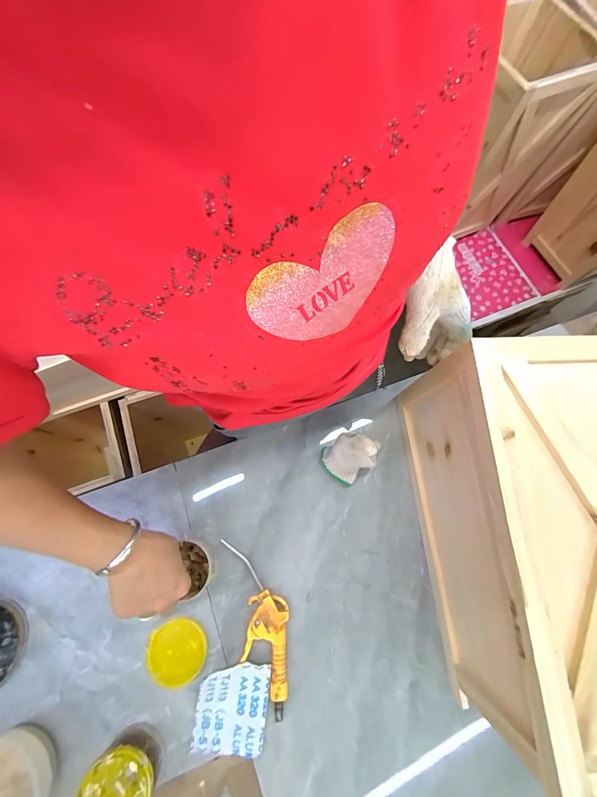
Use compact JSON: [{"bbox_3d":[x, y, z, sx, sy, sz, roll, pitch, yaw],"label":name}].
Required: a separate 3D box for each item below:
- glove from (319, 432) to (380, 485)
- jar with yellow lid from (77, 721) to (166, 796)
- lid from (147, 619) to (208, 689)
[{"bbox_3d":[0.080,0.088,0.506,0.063,0.145,0.076,-41,77,-14],"label":"glove"},{"bbox_3d":[-0.211,0.464,0.407,0.077,0.067,0.074,1,71,-2],"label":"jar with yellow lid"},{"bbox_3d":[-0.174,0.363,0.475,0.074,0.012,0.080,1,71,-2],"label":"lid"}]

